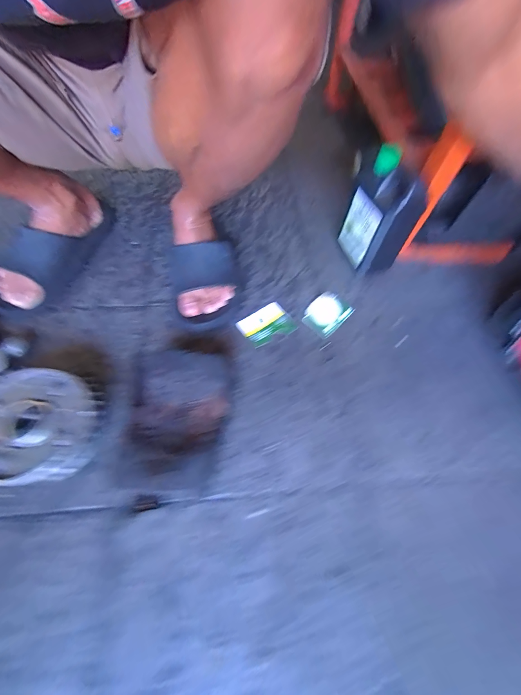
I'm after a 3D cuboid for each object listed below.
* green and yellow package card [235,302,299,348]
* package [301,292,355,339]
[{"bbox_3d":[0.010,-0.038,0.500,0.082,0.005,0.064,-26,65,-19],"label":"green and yellow package card"},{"bbox_3d":[0.113,-0.060,0.520,0.064,0.011,0.082,40,64,18],"label":"package"}]

